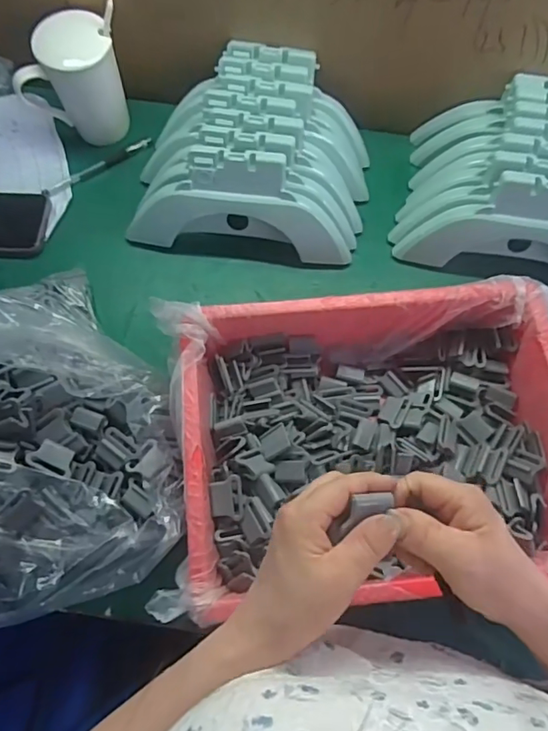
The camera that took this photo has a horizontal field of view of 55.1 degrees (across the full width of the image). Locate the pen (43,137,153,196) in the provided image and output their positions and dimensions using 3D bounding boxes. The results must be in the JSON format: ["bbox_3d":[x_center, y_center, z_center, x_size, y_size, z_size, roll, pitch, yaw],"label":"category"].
[{"bbox_3d":[-0.214,-0.244,0.641,0.144,0.009,0.013,-35,74,-13],"label":"pen"}]

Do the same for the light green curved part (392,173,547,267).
[{"bbox_3d":[0.269,-0.146,0.563,0.250,0.109,0.066,9,70,3],"label":"light green curved part"}]

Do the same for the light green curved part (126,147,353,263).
[{"bbox_3d":[-0.035,-0.171,0.567,0.249,0.104,0.062,6,69,2],"label":"light green curved part"}]

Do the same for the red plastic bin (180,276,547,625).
[{"bbox_3d":[0.095,0.069,0.487,0.342,0.081,0.263,-4,69,-2],"label":"red plastic bin"}]

